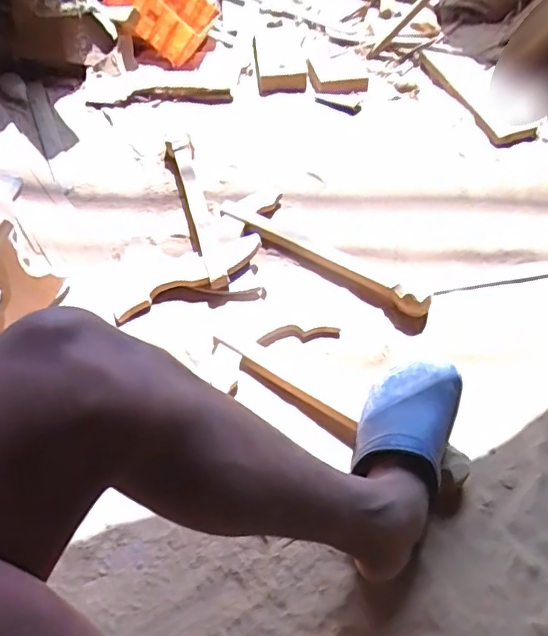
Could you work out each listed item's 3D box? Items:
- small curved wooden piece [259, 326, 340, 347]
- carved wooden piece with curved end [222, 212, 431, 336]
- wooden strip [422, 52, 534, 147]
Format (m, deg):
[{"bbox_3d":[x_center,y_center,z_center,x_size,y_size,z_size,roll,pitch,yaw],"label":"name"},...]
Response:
[{"bbox_3d":[0.037,0.025,0.853,0.121,0.006,0.028,-4,52,-5],"label":"small curved wooden piece"},{"bbox_3d":[0.070,-0.083,0.912,0.381,0.040,0.052,27,61,15],"label":"carved wooden piece with curved end"},{"bbox_3d":[0.413,-0.468,1.192,0.098,0.017,0.332,-20,54,-16],"label":"wooden strip"}]

